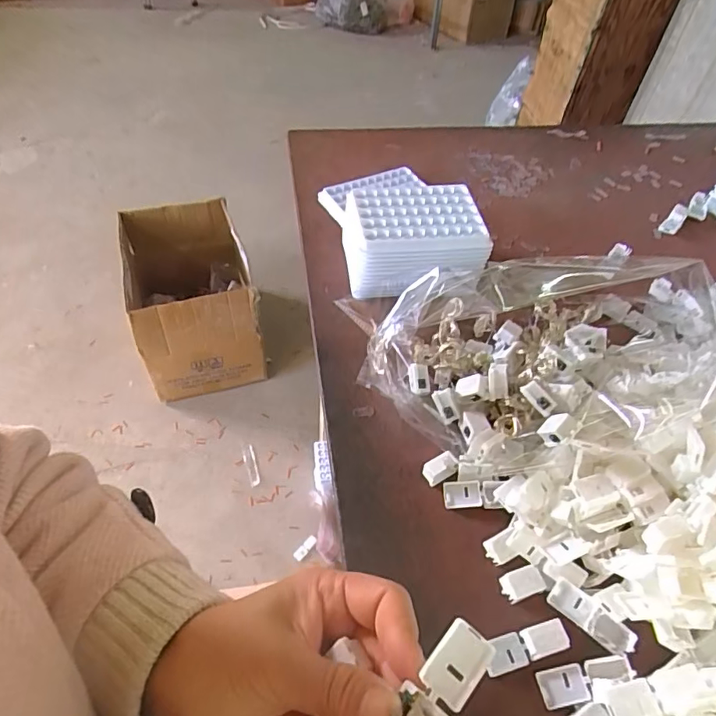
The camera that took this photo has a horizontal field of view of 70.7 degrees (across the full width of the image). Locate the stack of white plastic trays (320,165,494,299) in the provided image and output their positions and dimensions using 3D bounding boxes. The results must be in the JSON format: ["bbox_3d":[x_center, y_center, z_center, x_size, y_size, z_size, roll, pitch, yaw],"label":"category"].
[{"bbox_3d":[0.041,-0.147,0.539,0.138,0.071,0.202,-8,52,-12],"label":"stack of white plastic trays"}]

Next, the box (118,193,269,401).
[{"bbox_3d":[-0.415,-0.153,1.278,0.265,0.305,0.417,-14,53,-14],"label":"box"}]

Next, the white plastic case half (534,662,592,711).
[{"bbox_3d":[0.125,0.199,0.307,0.026,0.007,0.020,-6,52,-10],"label":"white plastic case half"}]

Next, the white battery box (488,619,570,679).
[{"bbox_3d":[0.106,0.182,0.319,0.053,0.011,0.019,-9,53,-13],"label":"white battery box"}]

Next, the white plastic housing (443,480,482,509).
[{"bbox_3d":[0.079,0.104,0.384,0.027,0.007,0.020,2,51,-5],"label":"white plastic housing"}]

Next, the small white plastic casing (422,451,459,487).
[{"bbox_3d":[0.064,0.085,0.390,0.026,0.015,0.015,-22,57,-22],"label":"small white plastic casing"}]

